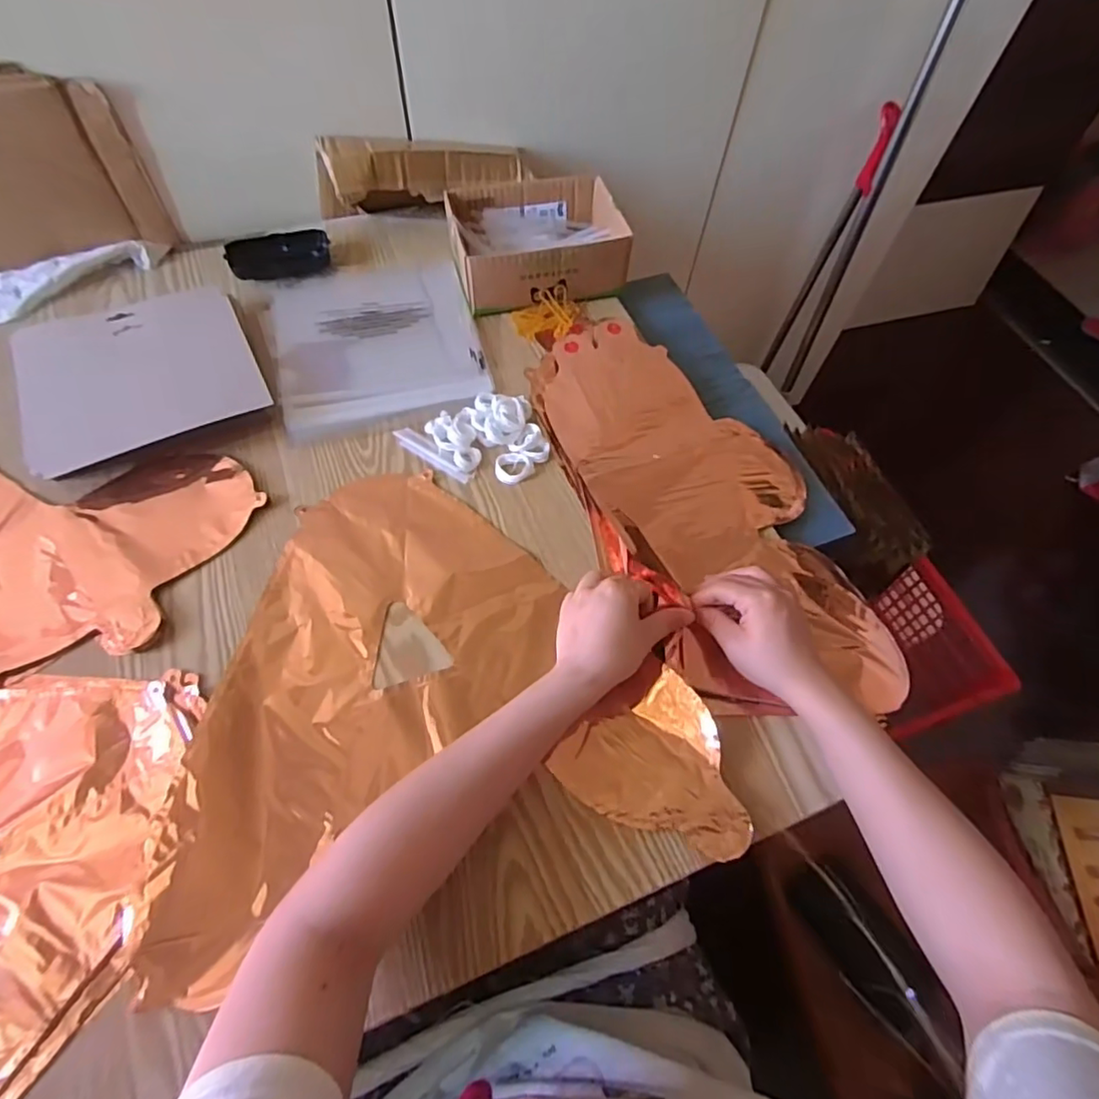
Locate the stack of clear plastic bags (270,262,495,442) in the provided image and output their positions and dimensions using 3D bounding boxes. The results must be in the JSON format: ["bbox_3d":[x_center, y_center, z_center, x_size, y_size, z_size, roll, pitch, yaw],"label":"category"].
[{"bbox_3d":[-0.185,-0.228,0.649,0.206,0.010,0.230,-13,64,-9],"label":"stack of clear plastic bags"}]

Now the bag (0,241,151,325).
[{"bbox_3d":[-0.529,-0.289,0.642,0.183,0.026,0.079,-16,64,-10],"label":"bag"}]

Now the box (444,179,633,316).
[{"bbox_3d":[-0.016,-0.346,0.673,0.181,0.059,0.143,-11,63,-8],"label":"box"}]

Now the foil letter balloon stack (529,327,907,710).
[{"bbox_3d":[0.132,-0.046,0.558,0.207,0.030,0.454,-26,68,-15],"label":"foil letter balloon stack"}]

